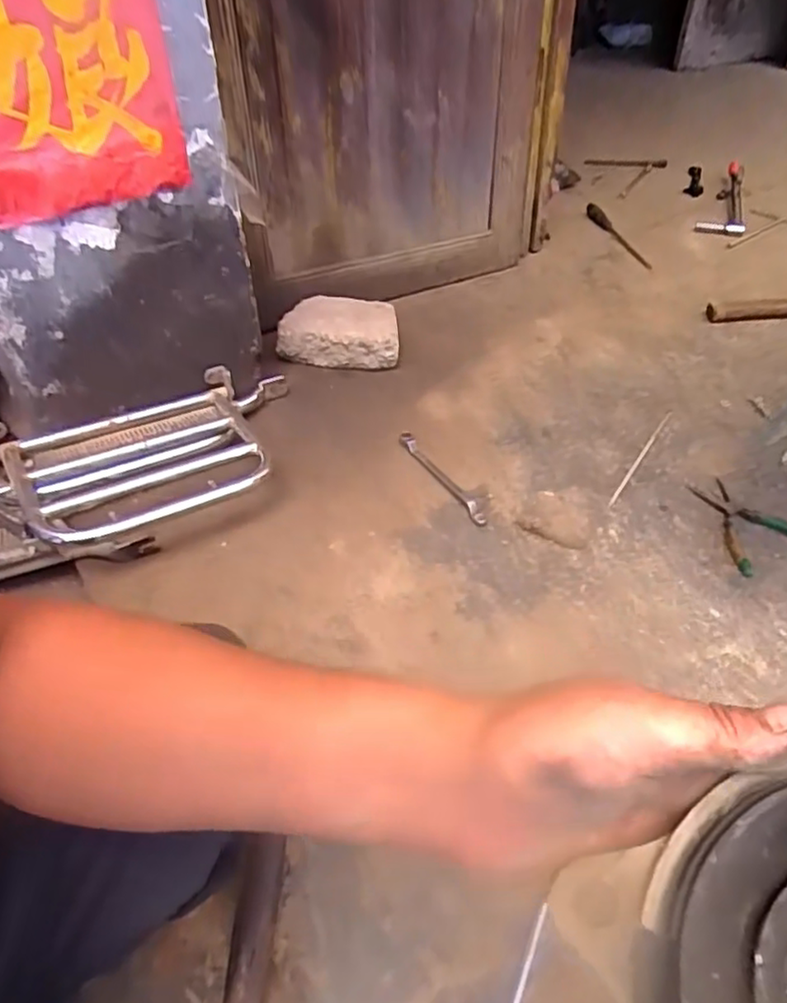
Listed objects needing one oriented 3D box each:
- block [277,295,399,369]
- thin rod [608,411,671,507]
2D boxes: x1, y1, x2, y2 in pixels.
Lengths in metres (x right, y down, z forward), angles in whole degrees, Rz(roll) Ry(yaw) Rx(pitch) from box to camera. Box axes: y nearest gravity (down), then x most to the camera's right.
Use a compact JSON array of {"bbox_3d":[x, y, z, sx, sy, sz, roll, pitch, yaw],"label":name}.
[{"bbox_3d":[-0.102,-0.319,1.273,0.226,0.098,0.142,3,44,1],"label":"block"},{"bbox_3d":[0.401,-0.075,1.066,0.010,0.008,0.273,27,50,24],"label":"thin rod"}]

